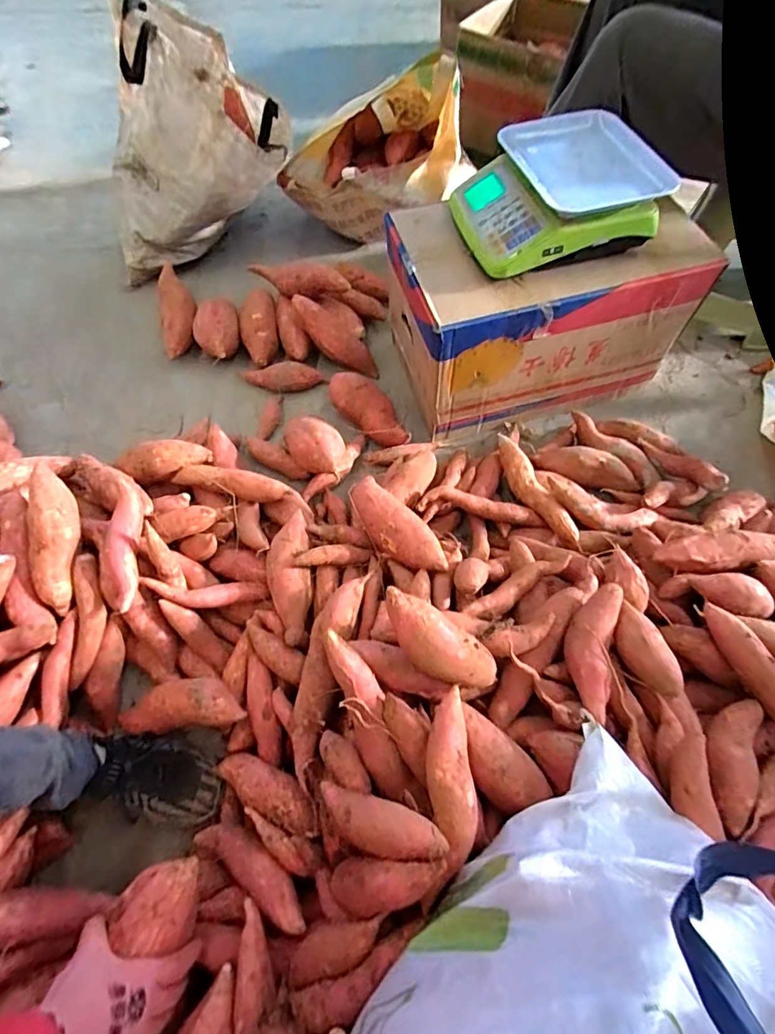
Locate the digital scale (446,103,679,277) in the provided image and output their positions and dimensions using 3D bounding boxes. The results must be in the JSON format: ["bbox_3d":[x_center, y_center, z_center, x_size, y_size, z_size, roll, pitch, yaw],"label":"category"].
[{"bbox_3d":[0.239,-0.468,0.678,0.261,0.093,0.207,-12,63,-5],"label":"digital scale"}]

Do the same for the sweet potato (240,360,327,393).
[{"bbox_3d":[-0.215,-0.286,0.961,0.179,0.043,0.053,-4,63,-1],"label":"sweet potato"}]

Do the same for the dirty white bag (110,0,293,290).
[{"bbox_3d":[-0.437,-0.828,1.044,0.420,0.376,0.334,-10,63,-4],"label":"dirty white bag"}]

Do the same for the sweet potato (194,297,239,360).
[{"bbox_3d":[-0.360,-0.391,0.993,0.097,0.083,0.131,-21,64,-9],"label":"sweet potato"}]

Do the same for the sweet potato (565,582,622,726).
[{"bbox_3d":[0.232,0.150,0.536,0.046,0.040,0.148,14,64,8],"label":"sweet potato"}]

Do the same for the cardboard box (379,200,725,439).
[{"bbox_3d":[0.247,-0.365,0.839,0.452,0.281,0.266,-14,63,-6],"label":"cardboard box"}]

